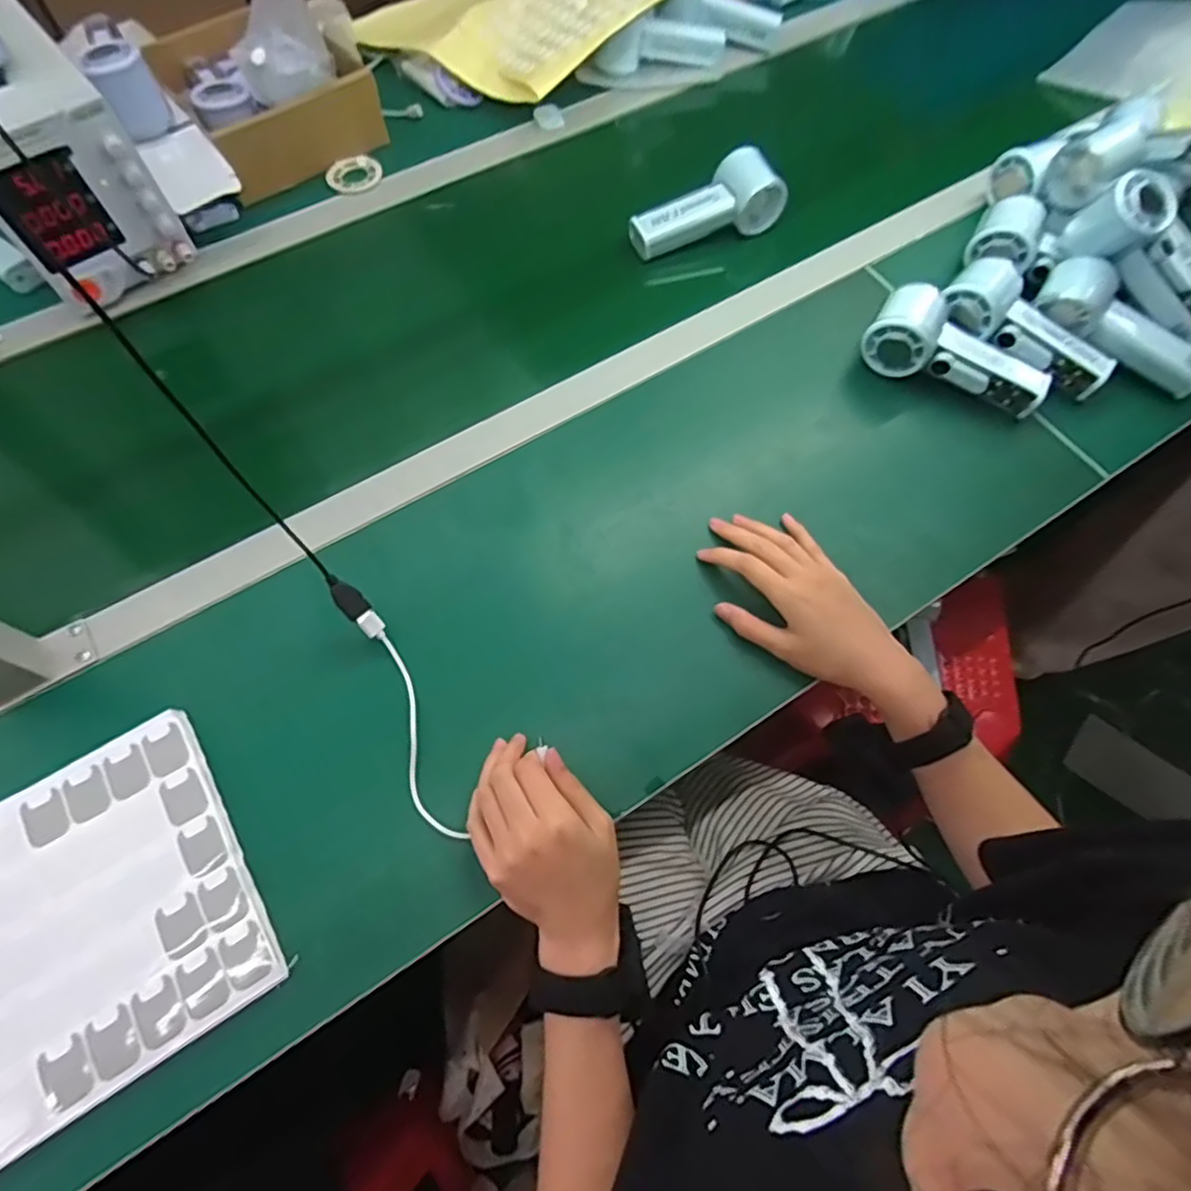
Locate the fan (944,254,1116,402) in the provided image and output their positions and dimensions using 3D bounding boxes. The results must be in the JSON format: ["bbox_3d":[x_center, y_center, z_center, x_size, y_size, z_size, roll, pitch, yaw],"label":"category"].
[{"bbox_3d":[0.375,-0.231,0.570,0.148,0.047,0.062,36,70,-2],"label":"fan"}]

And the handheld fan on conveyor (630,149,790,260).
[{"bbox_3d":[0.109,-0.382,0.644,0.140,0.047,0.067,-28,70,-13],"label":"handheld fan on conveyor"}]

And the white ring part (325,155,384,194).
[{"bbox_3d":[-0.262,-0.458,0.715,0.059,0.006,0.046,-22,82,-2],"label":"white ring part"}]

